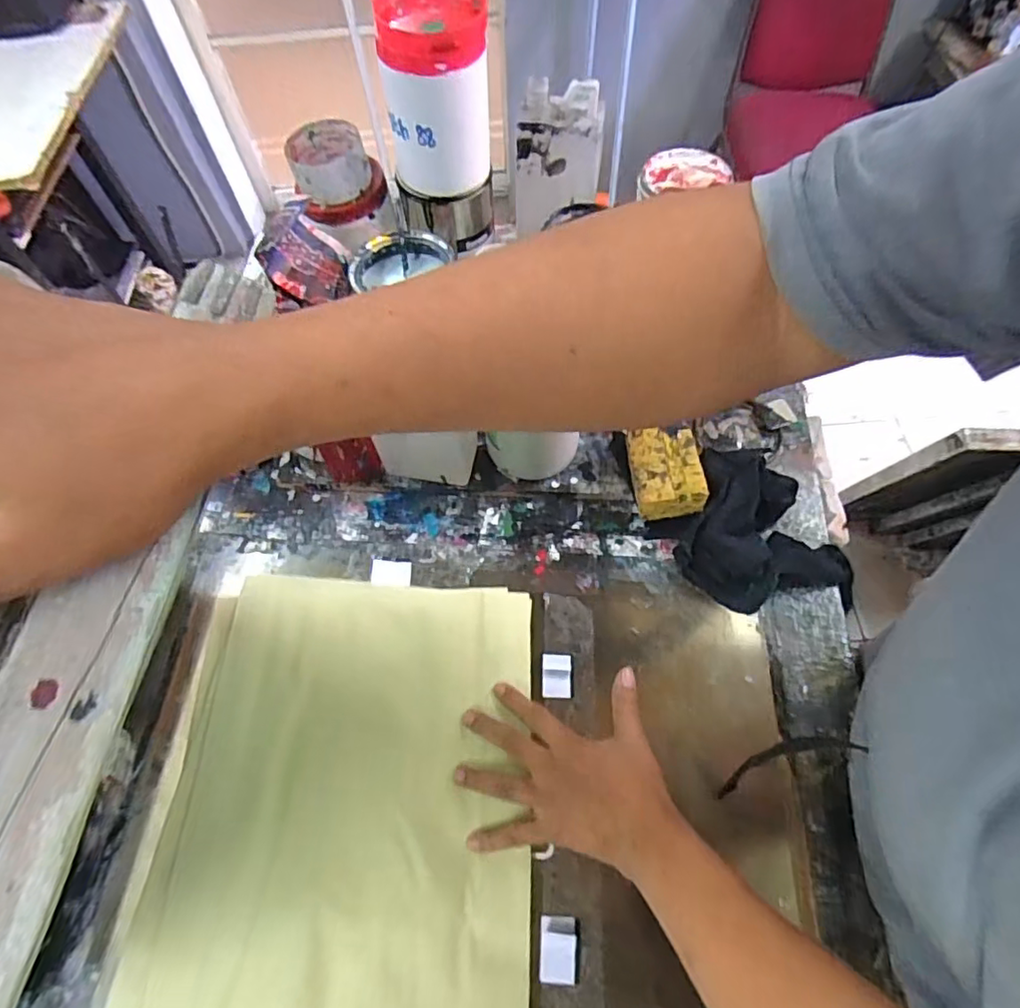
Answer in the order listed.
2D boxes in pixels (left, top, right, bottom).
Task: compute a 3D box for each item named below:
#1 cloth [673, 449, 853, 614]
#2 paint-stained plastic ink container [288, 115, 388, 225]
[{"bbox_3d":[0.260,0.027,0.601,0.165,0.056,0.155,4,62,4],"label":"cloth"},{"bbox_3d":[-0.188,-0.363,0.642,0.092,0.061,0.089,-16,63,-7],"label":"paint-stained plastic ink container"}]

